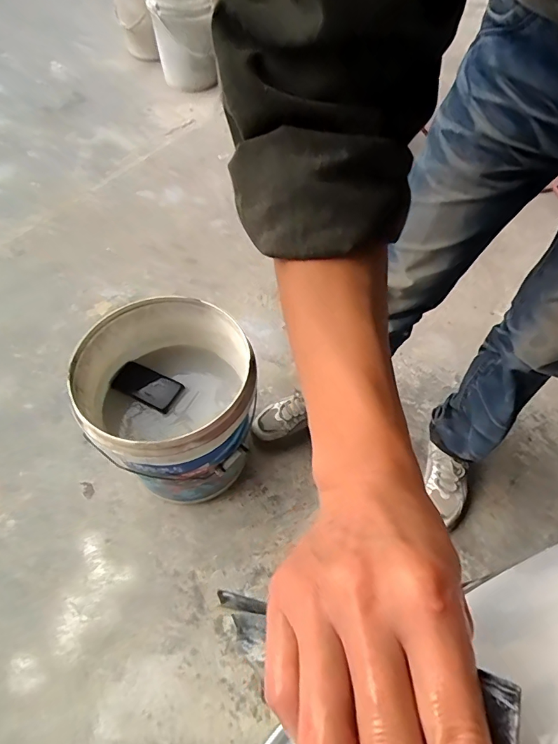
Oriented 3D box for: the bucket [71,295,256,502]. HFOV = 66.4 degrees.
[{"bbox_3d":[-0.206,0.070,0.841,0.292,0.303,0.301,0,58,0],"label":"bucket"}]

